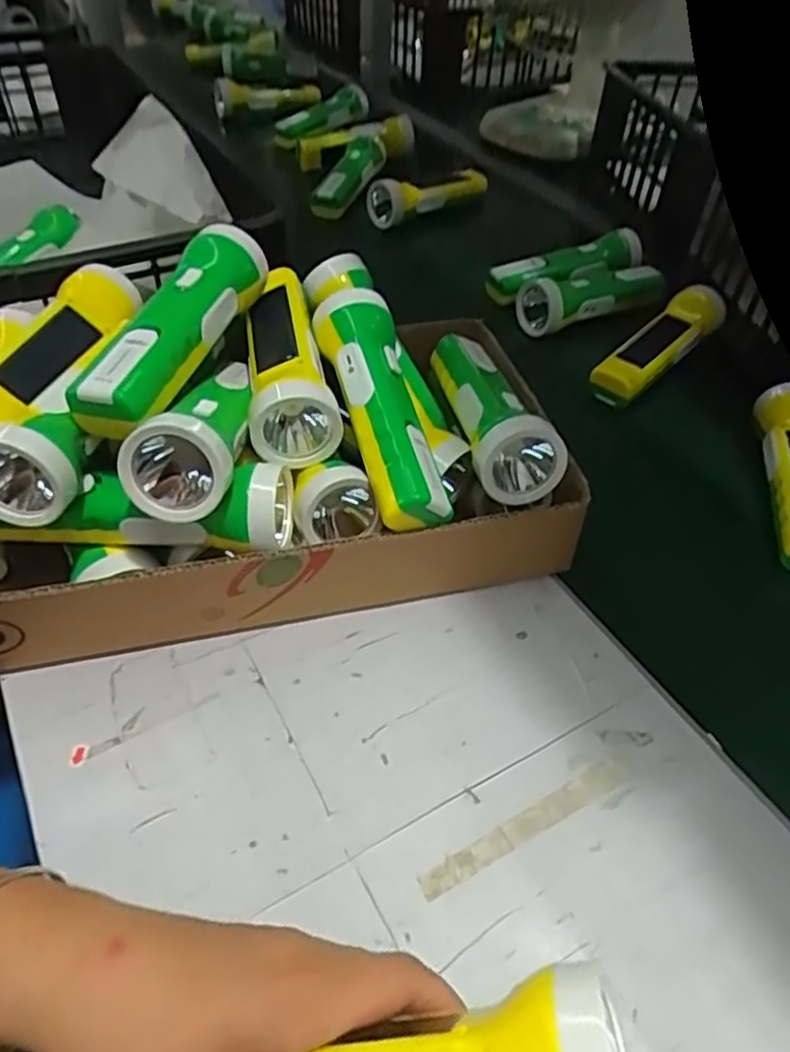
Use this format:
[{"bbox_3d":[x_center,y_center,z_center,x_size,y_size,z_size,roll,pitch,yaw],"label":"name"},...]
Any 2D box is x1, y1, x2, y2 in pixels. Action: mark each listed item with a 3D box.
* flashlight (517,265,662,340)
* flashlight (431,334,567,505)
[{"bbox_3d":[0.196,-0.230,0.683,0.162,0.049,0.041,-18,49,-19],"label":"flashlight"},{"bbox_3d":[0.060,-0.087,0.464,0.051,0.044,0.165,-7,47,-9],"label":"flashlight"}]

